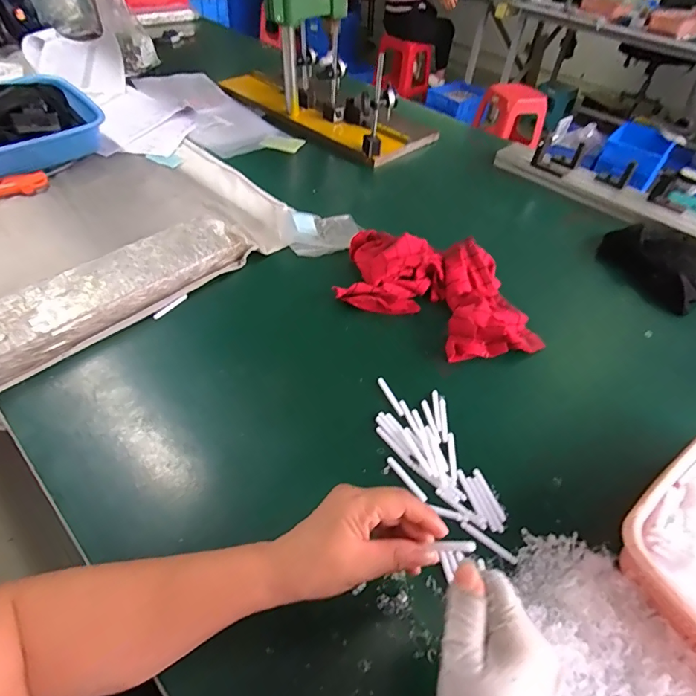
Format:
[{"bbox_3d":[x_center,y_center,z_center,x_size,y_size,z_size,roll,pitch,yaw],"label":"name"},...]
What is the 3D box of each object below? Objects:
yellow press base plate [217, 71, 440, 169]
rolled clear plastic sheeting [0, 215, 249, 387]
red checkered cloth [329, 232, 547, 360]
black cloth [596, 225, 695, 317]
[{"bbox_3d":[-0.080,-0.626,1.146,0.600,0.049,0.240,33,52,23],"label":"yellow press base plate"},{"bbox_3d":[-0.341,-0.072,0.596,0.103,0.049,0.443,33,52,23],"label":"rolled clear plastic sheeting"},{"bbox_3d":[0.135,-0.083,0.658,0.311,0.053,0.205,16,47,9],"label":"red checkered cloth"},{"bbox_3d":[0.536,-0.152,0.767,0.134,0.045,0.195,-23,53,-25],"label":"black cloth"}]

